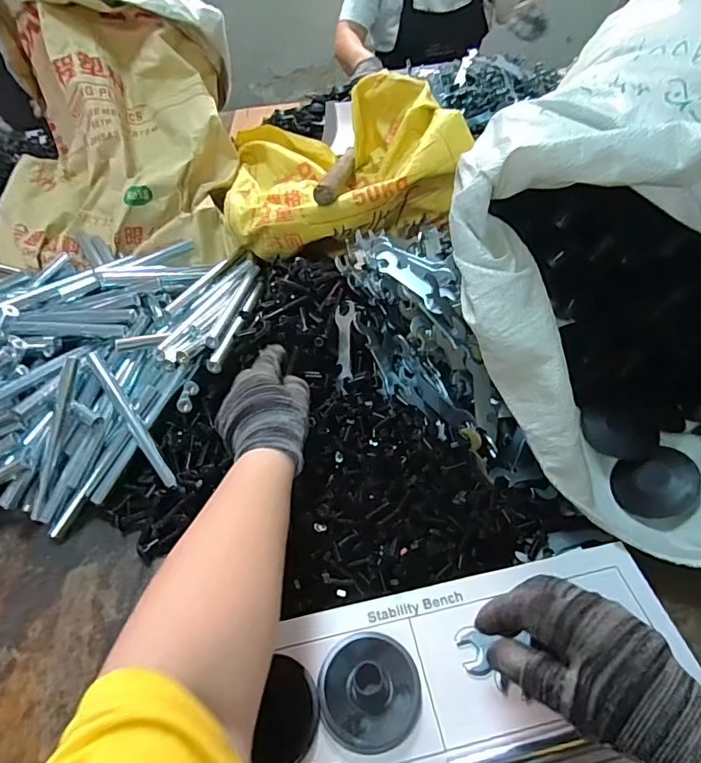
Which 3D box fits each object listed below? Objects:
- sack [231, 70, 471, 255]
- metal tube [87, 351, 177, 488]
[{"bbox_3d":[-0.027,-0.315,0.695,0.305,0.140,0.304,-11,46,-4],"label":"sack"},{"bbox_3d":[-0.228,0.040,0.520,0.014,0.020,0.172,-32,73,-22],"label":"metal tube"}]

